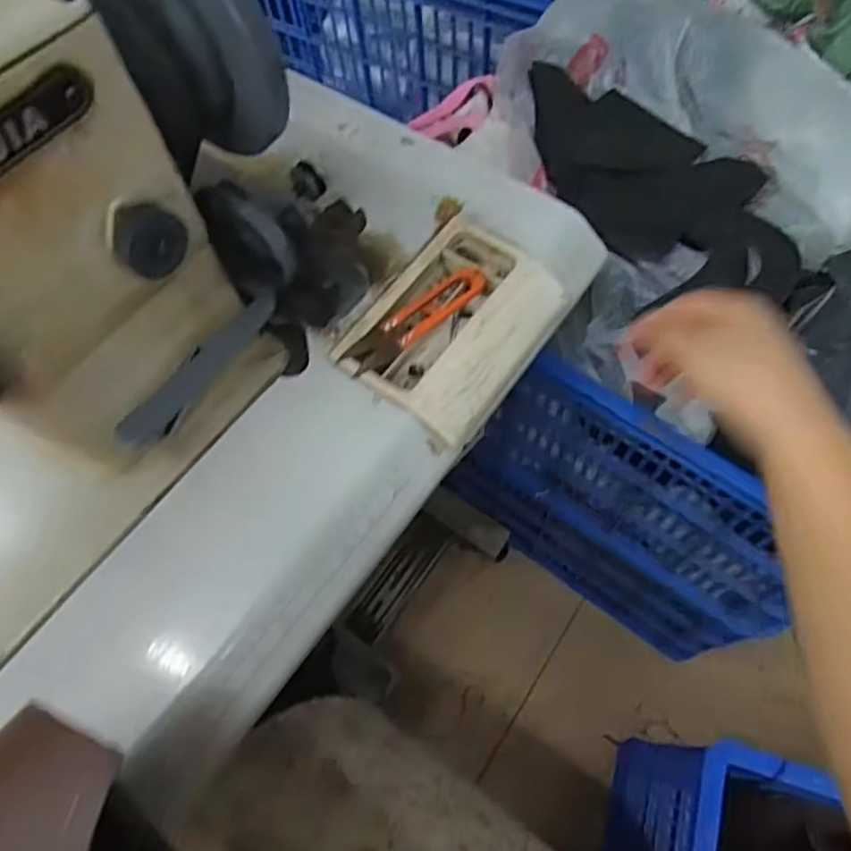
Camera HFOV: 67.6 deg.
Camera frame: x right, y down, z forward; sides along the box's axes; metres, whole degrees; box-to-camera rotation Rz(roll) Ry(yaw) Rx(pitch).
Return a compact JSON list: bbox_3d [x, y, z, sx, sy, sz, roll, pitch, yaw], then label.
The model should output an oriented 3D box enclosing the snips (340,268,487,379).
[{"bbox_3d":[-0.007,-0.073,0.440,0.113,0.012,0.026,-38,69,-14],"label":"snips"}]

